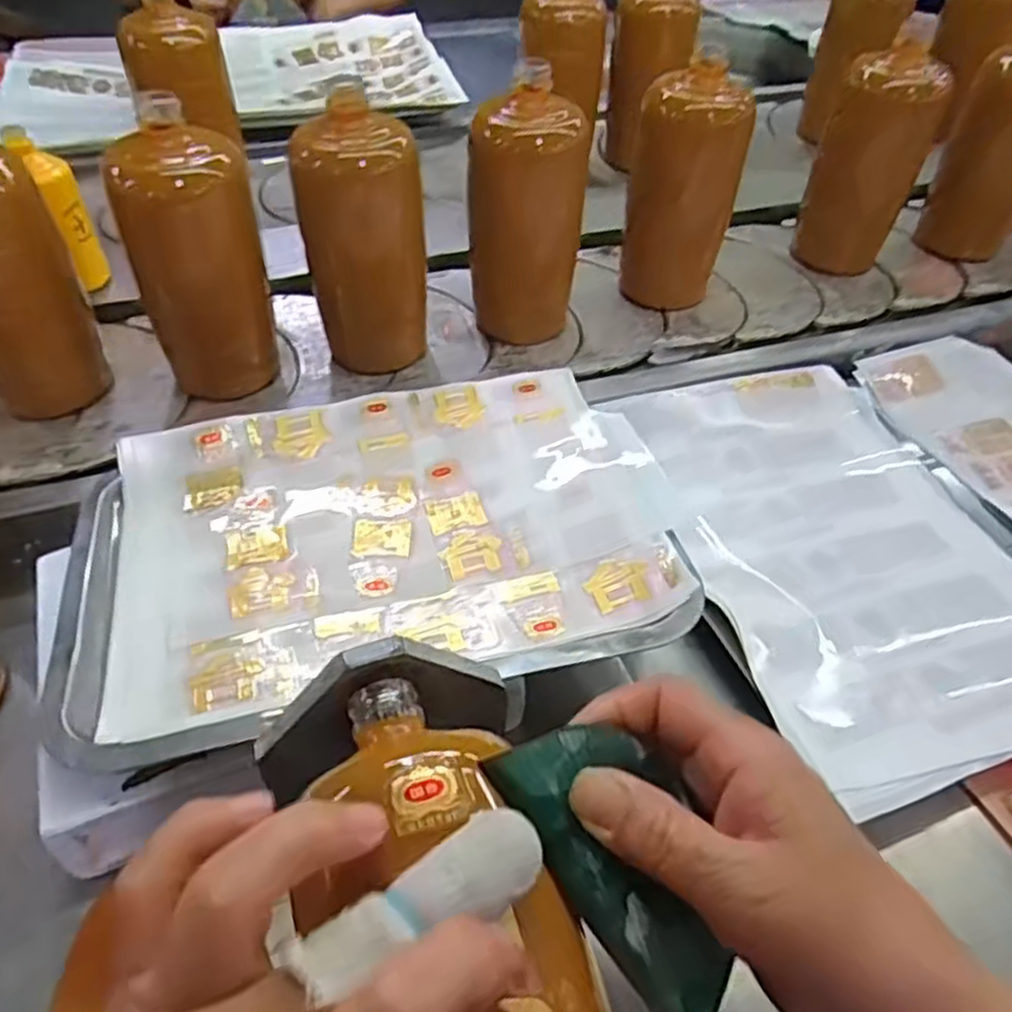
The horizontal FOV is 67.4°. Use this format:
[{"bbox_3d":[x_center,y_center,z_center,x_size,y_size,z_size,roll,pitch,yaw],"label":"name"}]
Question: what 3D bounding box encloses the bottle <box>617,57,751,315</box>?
[{"bbox_3d":[0.138,-0.247,0.597,0.070,0.170,0.068,2,49,-2],"label":"bottle"}]

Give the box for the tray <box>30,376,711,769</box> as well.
[{"bbox_3d":[-0.065,0.013,0.406,0.303,0.019,0.207,-10,49,-10],"label":"tray"}]

